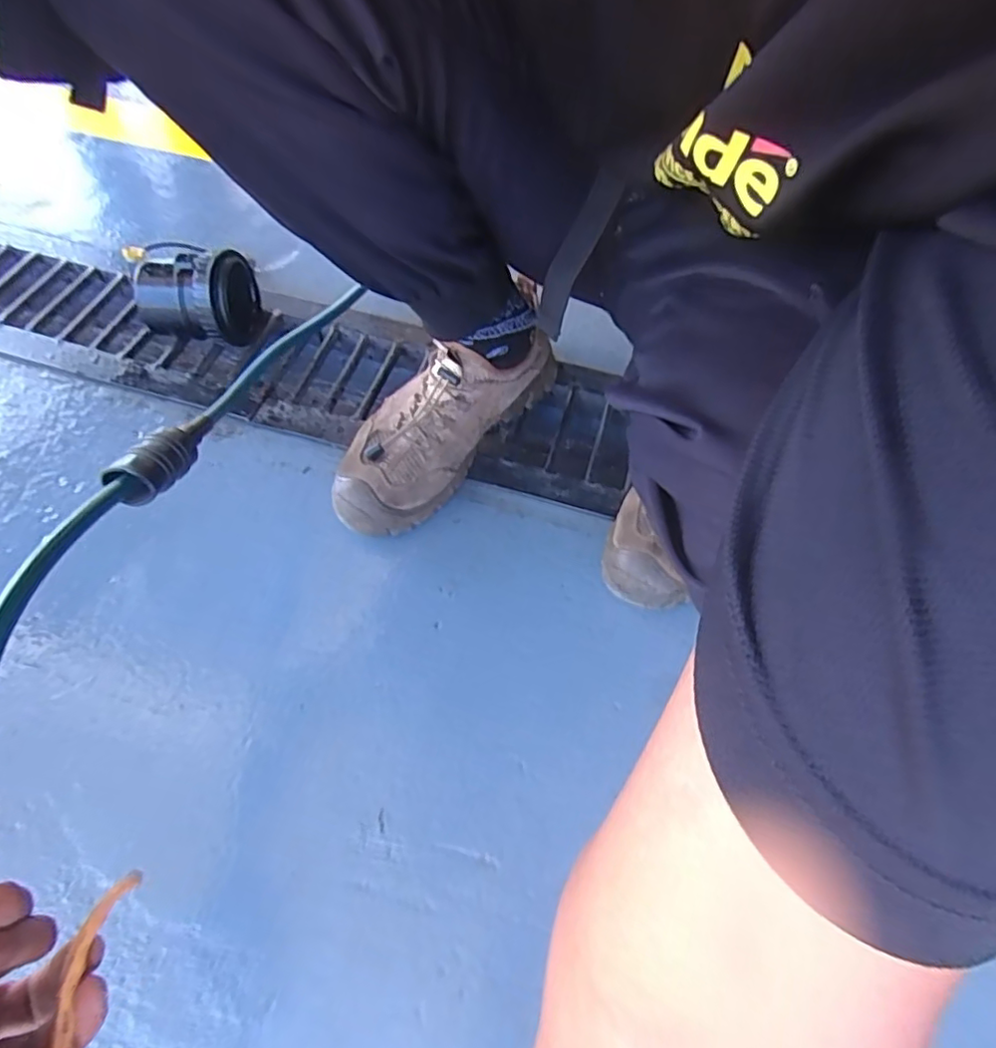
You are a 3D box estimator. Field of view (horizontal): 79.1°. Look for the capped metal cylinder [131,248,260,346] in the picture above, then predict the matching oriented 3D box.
[{"bbox_3d":[-0.339,-0.248,0.670,0.112,0.093,0.090,3,61,0],"label":"capped metal cylinder"}]

